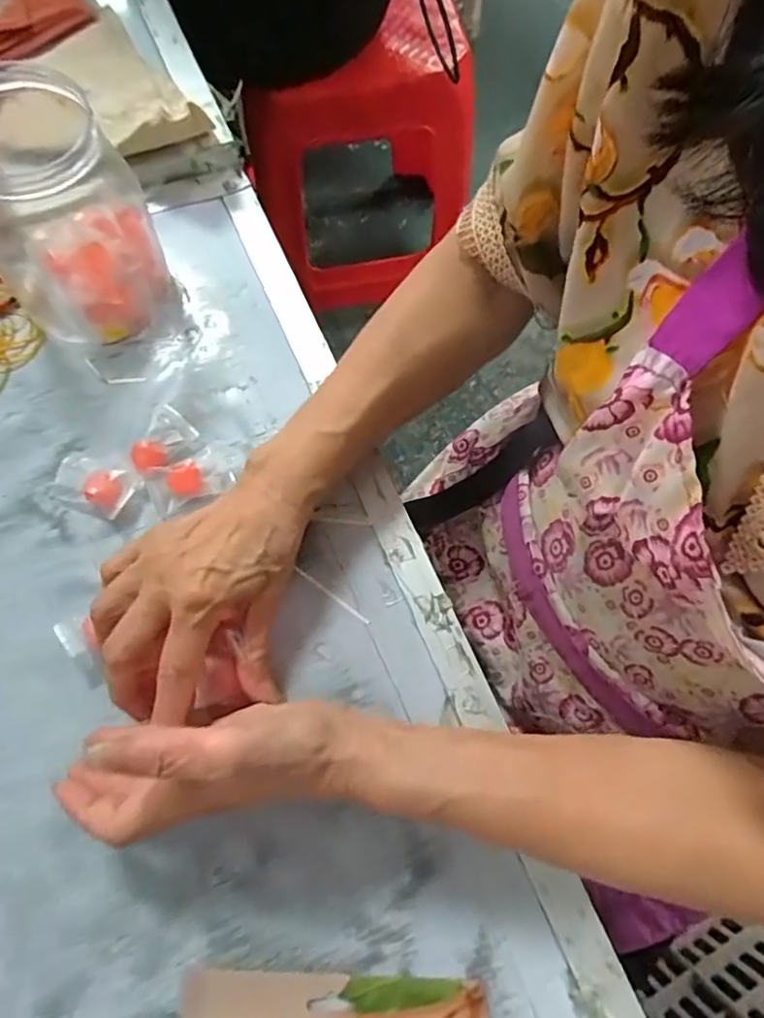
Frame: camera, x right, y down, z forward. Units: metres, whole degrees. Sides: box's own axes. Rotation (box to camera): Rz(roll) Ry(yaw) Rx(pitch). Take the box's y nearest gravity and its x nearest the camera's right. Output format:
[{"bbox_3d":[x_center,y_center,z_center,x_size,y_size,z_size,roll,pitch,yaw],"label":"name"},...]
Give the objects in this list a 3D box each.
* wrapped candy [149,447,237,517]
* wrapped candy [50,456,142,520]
[{"bbox_3d":[-0.125,-0.020,0.369,0.050,0.013,0.029,-31,76,-11],"label":"wrapped candy"},{"bbox_3d":[-0.185,-0.015,0.365,0.054,0.013,0.031,21,73,5],"label":"wrapped candy"}]

